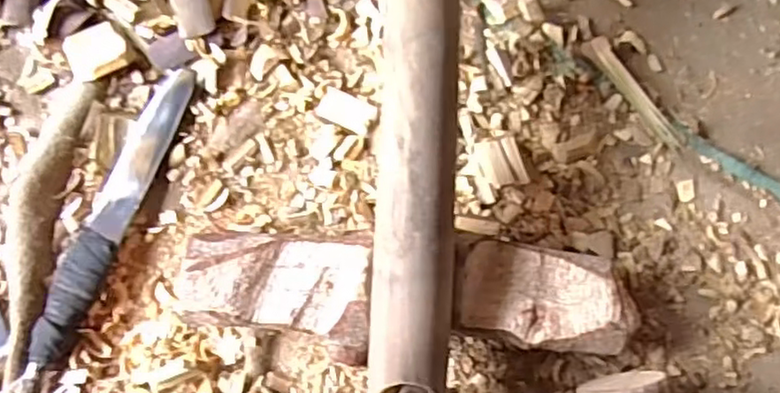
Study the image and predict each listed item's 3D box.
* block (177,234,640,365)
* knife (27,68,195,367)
[{"bbox_3d":[0.012,0.075,0.483,0.331,0.052,0.089,1,76,-2],"label":"block"},{"bbox_3d":[-0.227,0.006,0.524,0.042,0.015,0.256,18,76,3],"label":"knife"}]

